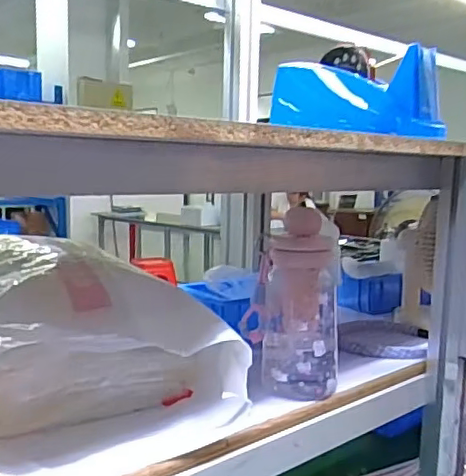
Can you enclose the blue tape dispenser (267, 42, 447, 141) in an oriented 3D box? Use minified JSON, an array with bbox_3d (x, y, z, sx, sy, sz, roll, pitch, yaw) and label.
[{"bbox_3d":[0.152,-0.173,0.713,0.075,0.091,0.199,-5,9,-42],"label":"blue tape dispenser"}]

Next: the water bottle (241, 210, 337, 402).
[{"bbox_3d":[0.062,0.069,0.614,0.092,0.189,0.066,1,7,2],"label":"water bottle"}]

